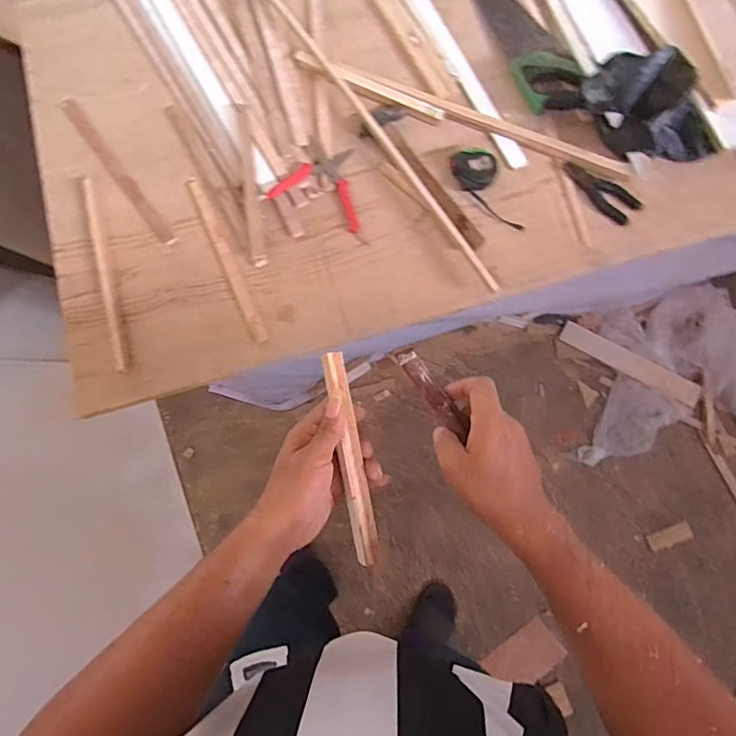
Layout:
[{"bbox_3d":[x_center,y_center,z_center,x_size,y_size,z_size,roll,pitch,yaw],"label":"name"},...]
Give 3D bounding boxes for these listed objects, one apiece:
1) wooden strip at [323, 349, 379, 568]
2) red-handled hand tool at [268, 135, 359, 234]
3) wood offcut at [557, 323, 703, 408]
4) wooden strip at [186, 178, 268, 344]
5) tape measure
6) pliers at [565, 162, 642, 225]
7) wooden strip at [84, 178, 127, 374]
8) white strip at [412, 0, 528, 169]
[{"bbox_3d":[-0.016,0.087,0.491,0.023,0.013,0.204,-10,88,-2],"label":"wooden strip"},{"bbox_3d":[-0.072,-0.321,0.867,0.152,0.033,0.143,16,72,7],"label":"red-handled hand tool"},{"bbox_3d":[0.800,-0.017,1.545,0.430,0.027,0.073,30,77,9],"label":"wood offcut"},{"bbox_3d":[-0.242,-0.188,0.841,0.020,0.017,0.330,-25,72,-7],"label":"wooden strip"},{"bbox_3d":[0.204,-0.302,0.859,0.073,0.034,0.167,-29,86,-8],"label":"tape measure"},{"bbox_3d":[0.391,-0.300,0.862,0.139,0.016,0.049,40,77,14],"label":"pliers"},{"bbox_3d":[-0.435,-0.162,0.828,0.017,0.010,0.364,-18,71,-4],"label":"wooden strip"},{"bbox_3d":[0.141,-0.627,0.953,0.039,0.011,0.614,-21,71,-5],"label":"white strip"}]

